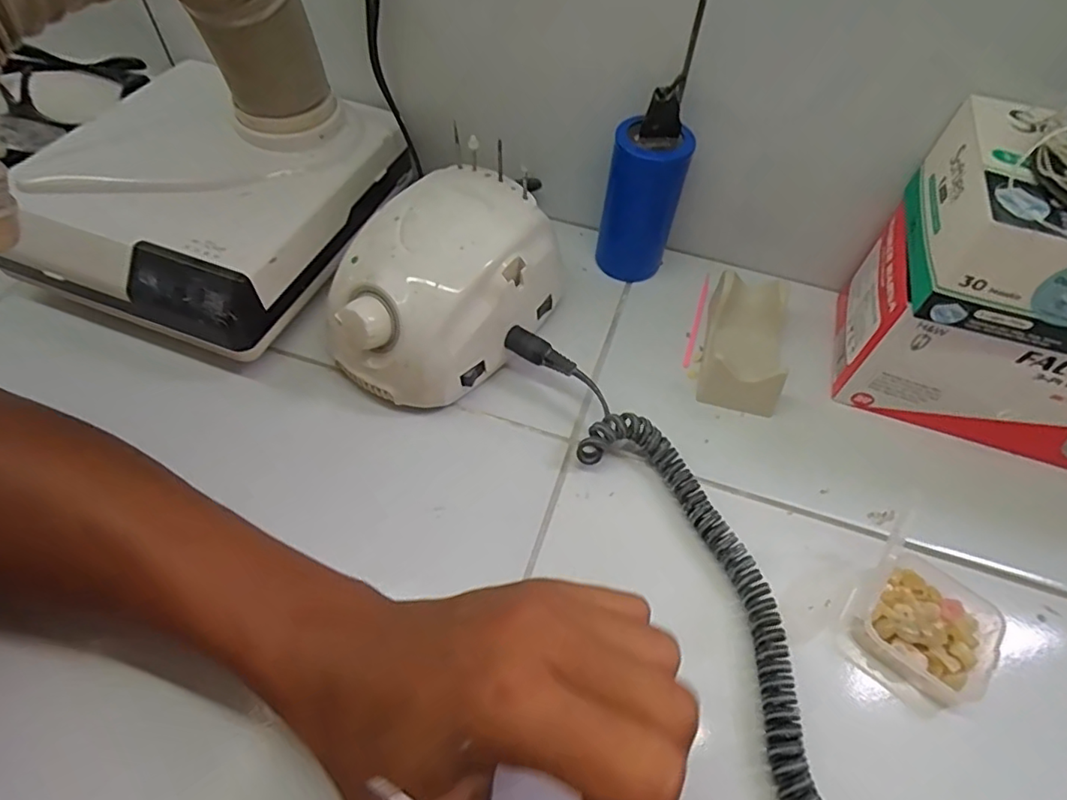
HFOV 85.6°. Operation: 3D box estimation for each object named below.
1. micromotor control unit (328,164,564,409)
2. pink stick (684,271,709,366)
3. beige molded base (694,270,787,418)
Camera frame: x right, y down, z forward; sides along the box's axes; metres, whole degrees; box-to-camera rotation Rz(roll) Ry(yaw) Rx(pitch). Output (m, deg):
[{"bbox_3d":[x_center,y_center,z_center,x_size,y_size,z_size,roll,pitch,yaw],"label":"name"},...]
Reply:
[{"bbox_3d":[-0.055,-0.064,0.350,0.090,0.085,0.135,31,60,18],"label":"micromotor control unit"},{"bbox_3d":[0.116,-0.057,0.406,0.005,0.006,0.088,18,57,10],"label":"pink stick"},{"bbox_3d":[0.137,-0.036,0.375,0.050,0.033,0.085,14,56,8],"label":"beige molded base"}]

